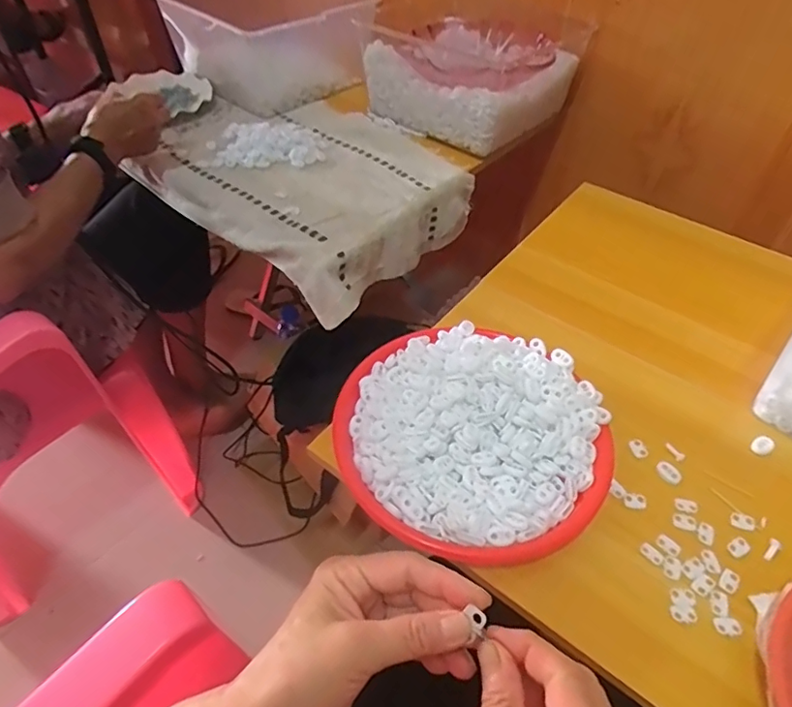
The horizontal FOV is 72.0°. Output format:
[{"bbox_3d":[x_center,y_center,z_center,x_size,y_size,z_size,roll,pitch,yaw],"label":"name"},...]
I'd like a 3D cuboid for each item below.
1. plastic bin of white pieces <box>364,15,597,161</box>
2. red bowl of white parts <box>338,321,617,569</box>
[{"bbox_3d":[0.129,-0.458,0.899,0.250,0.118,0.272,34,56,27],"label":"plastic bin of white pieces"},{"bbox_3d":[0.070,0.072,0.497,0.229,0.052,0.228,-11,49,-10],"label":"red bowl of white parts"}]

